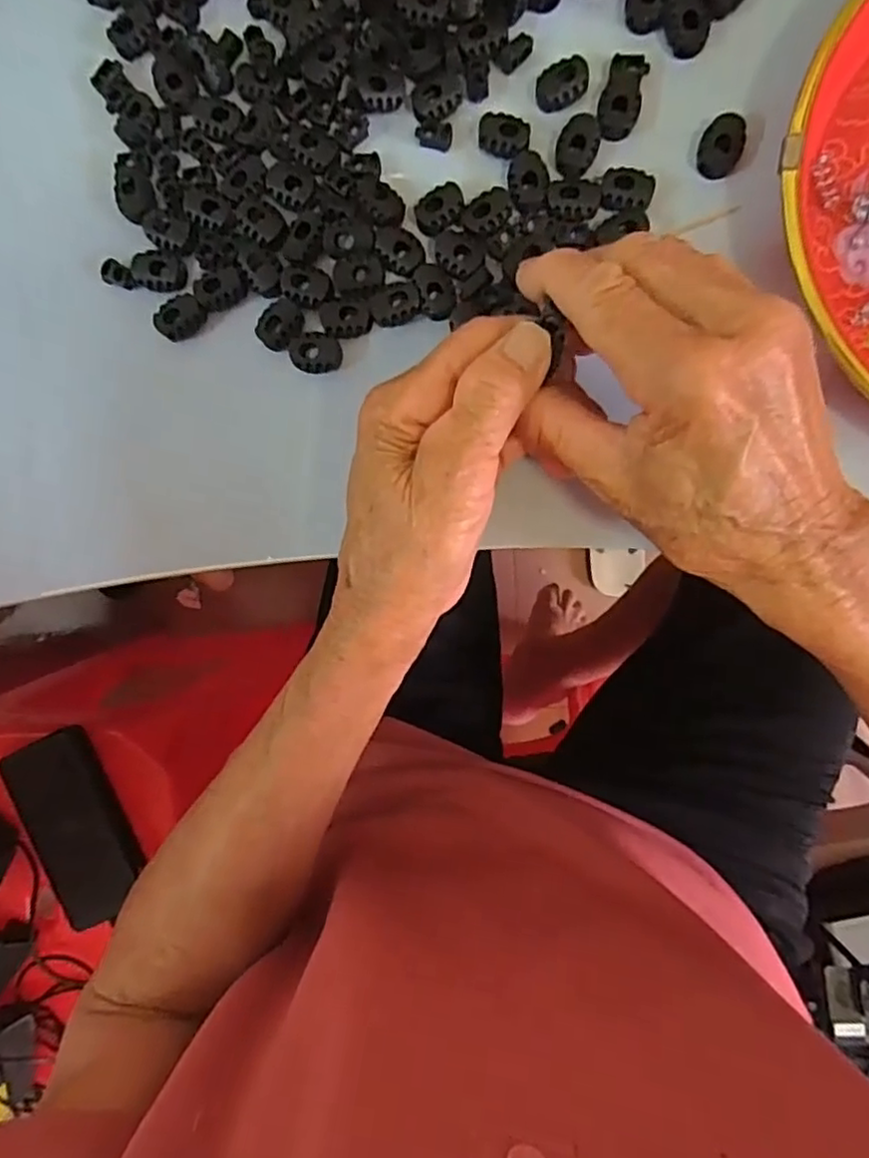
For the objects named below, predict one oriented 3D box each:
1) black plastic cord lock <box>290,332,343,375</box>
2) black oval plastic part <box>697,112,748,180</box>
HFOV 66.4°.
[{"bbox_3d":[-0.050,-0.097,0.284,0.021,0.007,0.017,3,92,6],"label":"black plastic cord lock"},{"bbox_3d":[0.115,-0.173,0.267,0.017,0.010,0.021,29,94,5],"label":"black oval plastic part"}]

